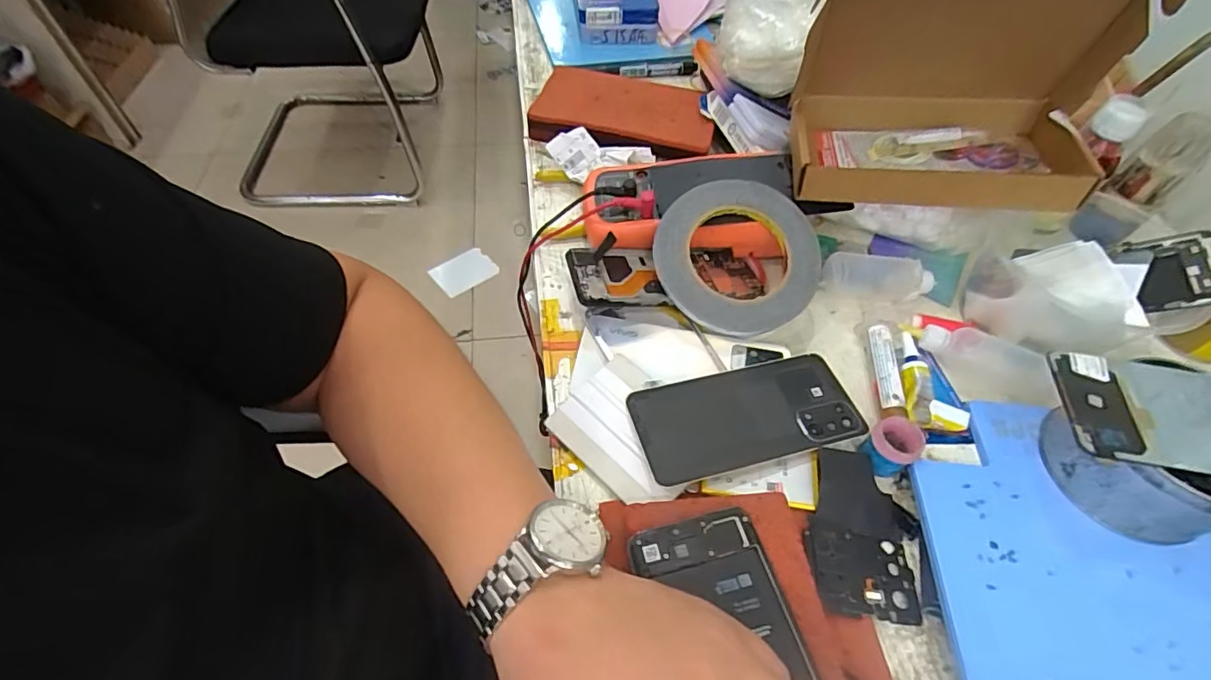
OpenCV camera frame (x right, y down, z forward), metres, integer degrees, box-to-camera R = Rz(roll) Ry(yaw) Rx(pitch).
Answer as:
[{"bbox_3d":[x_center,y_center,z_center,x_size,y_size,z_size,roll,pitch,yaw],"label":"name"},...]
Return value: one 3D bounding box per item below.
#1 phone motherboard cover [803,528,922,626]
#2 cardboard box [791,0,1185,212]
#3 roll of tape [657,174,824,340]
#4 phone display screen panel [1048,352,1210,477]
[{"bbox_3d":[0.153,0.140,0.329,0.064,0.004,0.048,10,52,-7],"label":"phone motherboard cover"},{"bbox_3d":[0.252,-0.184,0.401,0.210,0.151,0.121,12,54,6],"label":"cardboard box"},{"bbox_3d":[0.103,-0.065,0.423,0.128,0.020,0.127,1,70,-2],"label":"roll of tape"},{"bbox_3d":[0.337,0.046,0.307,0.155,0.007,0.069,10,54,4],"label":"phone display screen panel"}]

